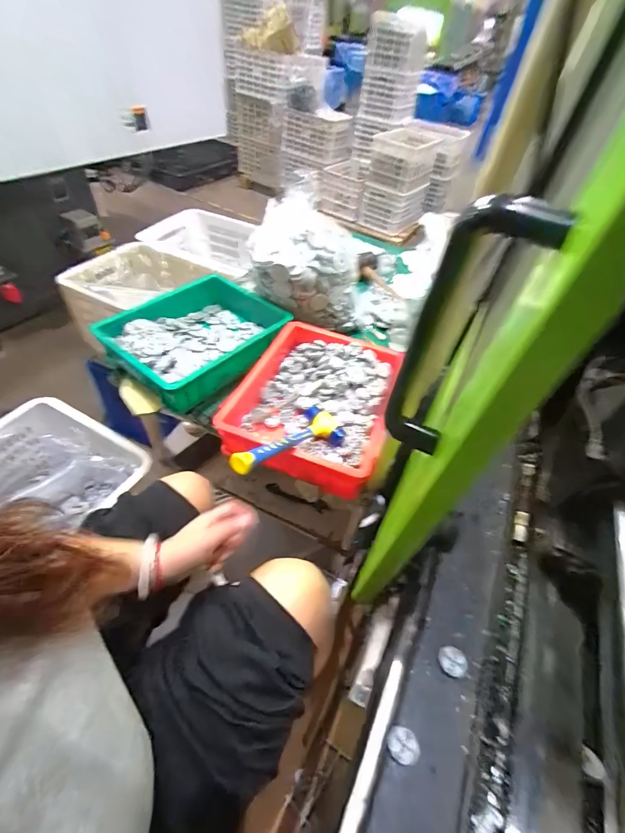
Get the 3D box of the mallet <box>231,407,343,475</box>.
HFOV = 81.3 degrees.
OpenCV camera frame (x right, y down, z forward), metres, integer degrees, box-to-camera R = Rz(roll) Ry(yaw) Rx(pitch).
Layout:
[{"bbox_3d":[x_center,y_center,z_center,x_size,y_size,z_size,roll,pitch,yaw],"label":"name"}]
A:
[{"bbox_3d":[-0.035,0.039,0.579,0.085,0.045,0.278,32,23,20],"label":"mallet"}]

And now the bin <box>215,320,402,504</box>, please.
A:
[{"bbox_3d":[0.006,-0.037,0.724,0.275,0.079,0.359,16,49,7],"label":"bin"}]

